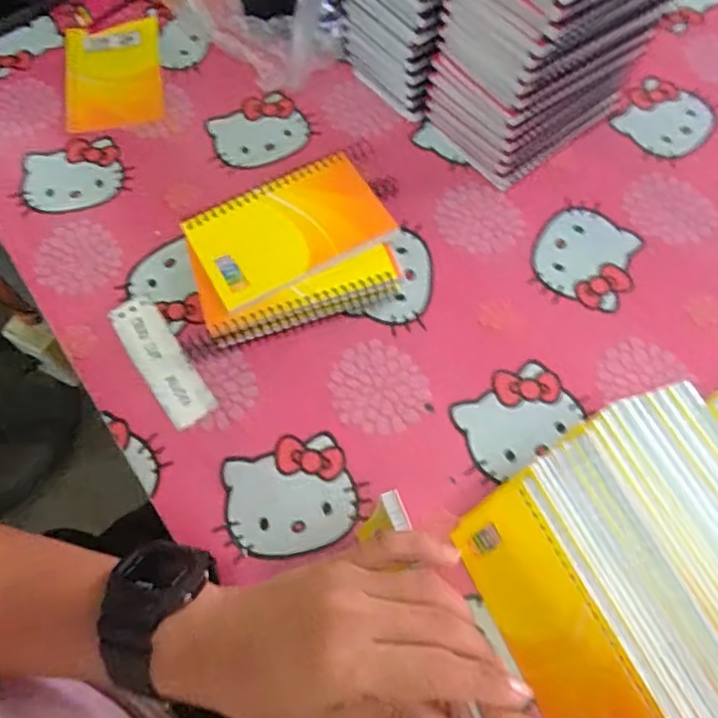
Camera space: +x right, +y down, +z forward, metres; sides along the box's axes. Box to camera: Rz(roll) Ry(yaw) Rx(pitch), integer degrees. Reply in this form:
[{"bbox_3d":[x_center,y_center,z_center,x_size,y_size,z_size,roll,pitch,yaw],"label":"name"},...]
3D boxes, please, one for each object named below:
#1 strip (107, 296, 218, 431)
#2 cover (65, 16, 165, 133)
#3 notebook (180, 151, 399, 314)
[{"bbox_3d":[-0.135,-0.001,0.432,0.030,0.004,0.106,-33,67,-14],"label":"strip"},{"bbox_3d":[-0.216,-0.253,0.549,0.078,0.014,0.129,-11,64,-4],"label":"cover"},{"bbox_3d":[-0.048,-0.093,0.439,0.130,0.011,0.081,-28,71,-12],"label":"notebook"}]

